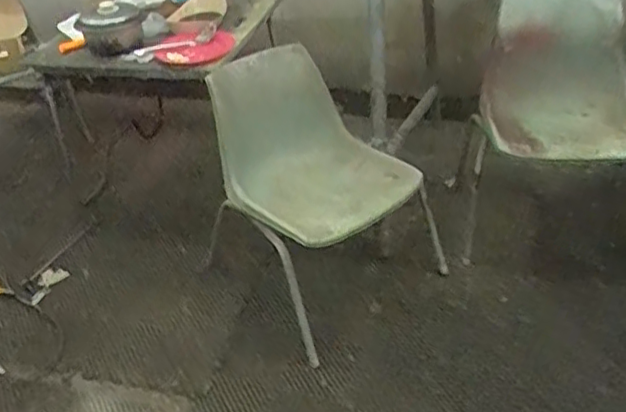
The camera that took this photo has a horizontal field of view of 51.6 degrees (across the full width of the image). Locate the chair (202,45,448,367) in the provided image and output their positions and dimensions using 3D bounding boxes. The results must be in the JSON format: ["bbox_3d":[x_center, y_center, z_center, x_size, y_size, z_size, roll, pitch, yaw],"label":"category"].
[{"bbox_3d":[0.050,-0.065,1.875,0.585,0.622,0.602,-25,41,-24],"label":"chair"}]

